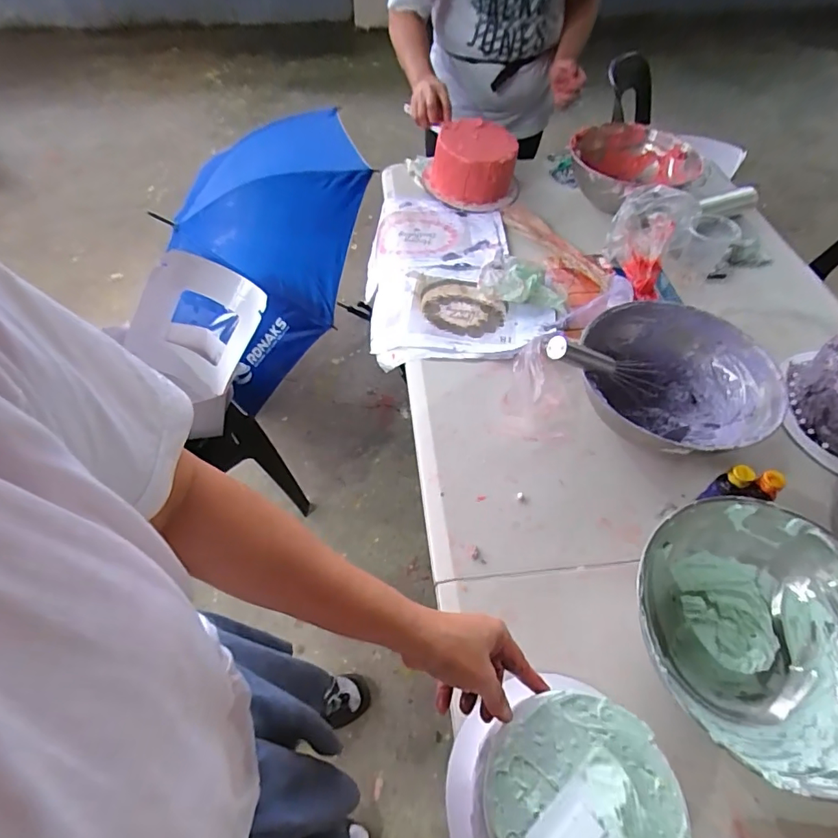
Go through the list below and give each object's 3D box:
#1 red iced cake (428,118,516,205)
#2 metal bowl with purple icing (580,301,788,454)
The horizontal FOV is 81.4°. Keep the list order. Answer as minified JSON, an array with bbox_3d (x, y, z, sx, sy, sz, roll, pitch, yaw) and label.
[{"bbox_3d":[0.108,-0.532,0.988,0.170,0.103,0.182,7,55,3],"label":"red iced cake"},{"bbox_3d":[0.335,-0.051,0.655,0.222,0.105,0.208,1,55,-1],"label":"metal bowl with purple icing"}]

